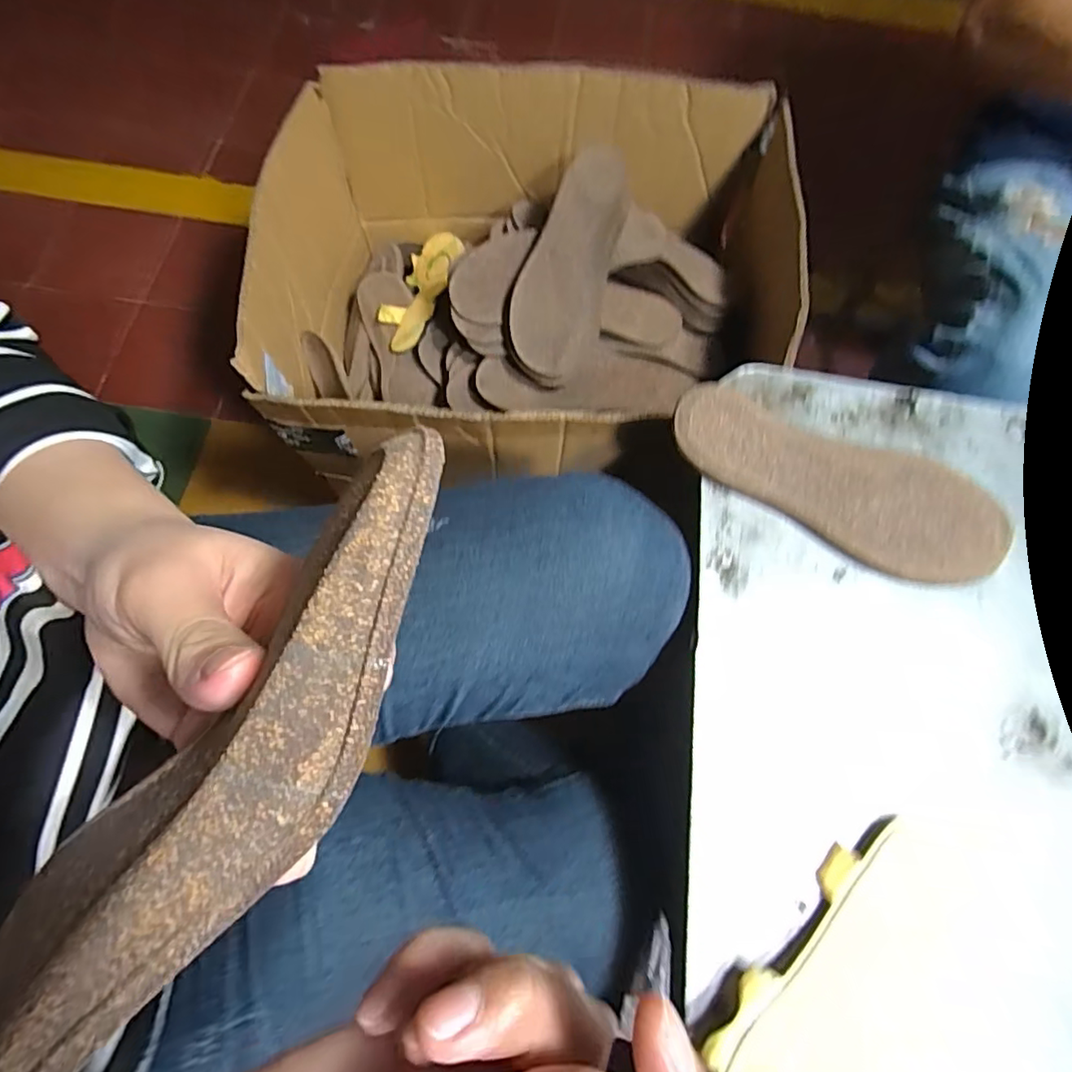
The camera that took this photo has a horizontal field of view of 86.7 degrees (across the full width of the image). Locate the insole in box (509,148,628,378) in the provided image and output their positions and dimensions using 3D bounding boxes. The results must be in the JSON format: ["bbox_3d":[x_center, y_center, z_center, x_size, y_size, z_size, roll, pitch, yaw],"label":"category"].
[{"bbox_3d":[0.036,-0.290,0.602,0.094,0.043,0.248,17,93,4],"label":"insole in box"}]

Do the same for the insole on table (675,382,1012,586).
[{"bbox_3d":[0.207,-0.033,0.390,0.231,0.031,0.081,21,71,5],"label":"insole on table"}]

